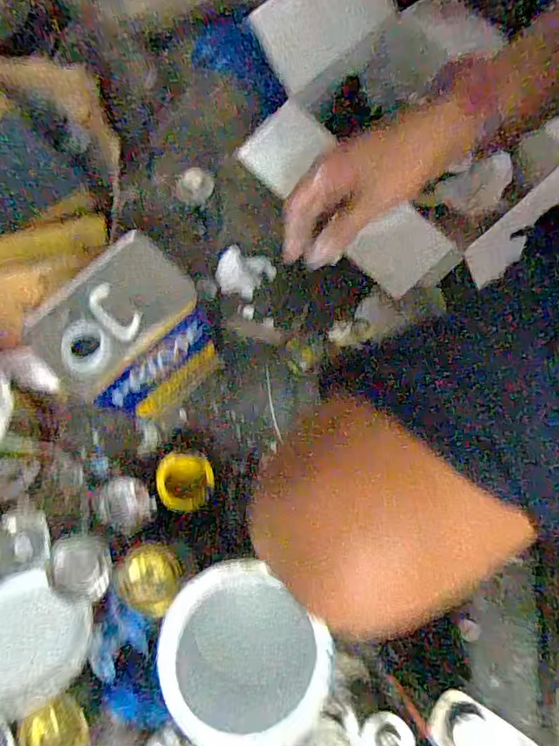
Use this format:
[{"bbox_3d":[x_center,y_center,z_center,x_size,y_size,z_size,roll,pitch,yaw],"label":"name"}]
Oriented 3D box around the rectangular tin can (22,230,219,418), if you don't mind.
[{"bbox_3d":[-0.165,-0.050,0.620,0.155,0.248,0.110,-41,80,-9],"label":"rectangular tin can"}]

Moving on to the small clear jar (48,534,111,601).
[{"bbox_3d":[-0.227,0.224,0.565,0.059,0.046,0.070,-10,77,-2],"label":"small clear jar"}]

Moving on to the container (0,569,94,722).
[{"bbox_3d":[-0.300,0.305,0.557,0.152,0.031,0.146,16,43,7],"label":"container"}]

